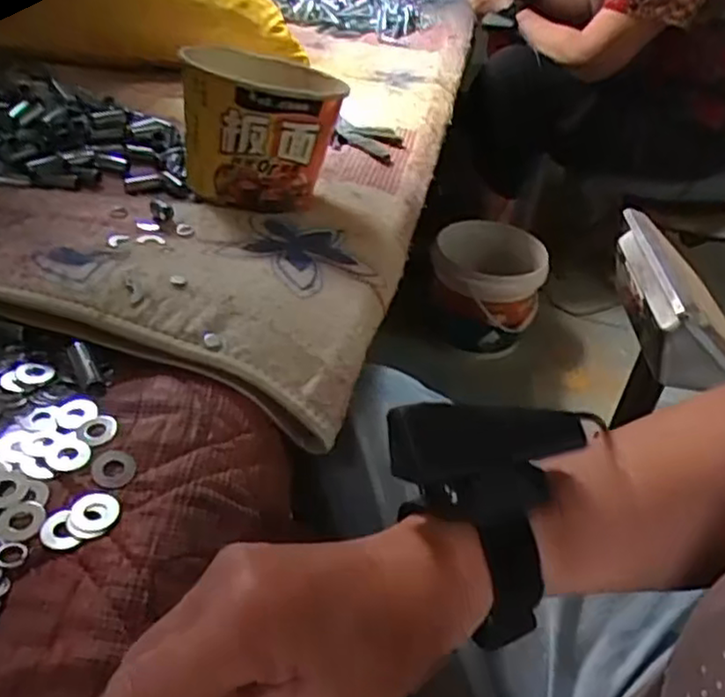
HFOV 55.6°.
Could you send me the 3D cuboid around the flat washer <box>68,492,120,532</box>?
[{"bbox_3d":[-0.128,0.076,0.326,0.021,0.004,0.020,4,37,-3],"label":"flat washer"}]

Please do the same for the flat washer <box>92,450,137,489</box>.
[{"bbox_3d":[-0.126,0.060,0.348,0.021,0.004,0.022,-5,38,-15],"label":"flat washer"}]

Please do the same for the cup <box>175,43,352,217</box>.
[{"bbox_3d":[-0.090,-0.204,0.616,0.127,0.101,0.134,-1,37,-9],"label":"cup"}]

